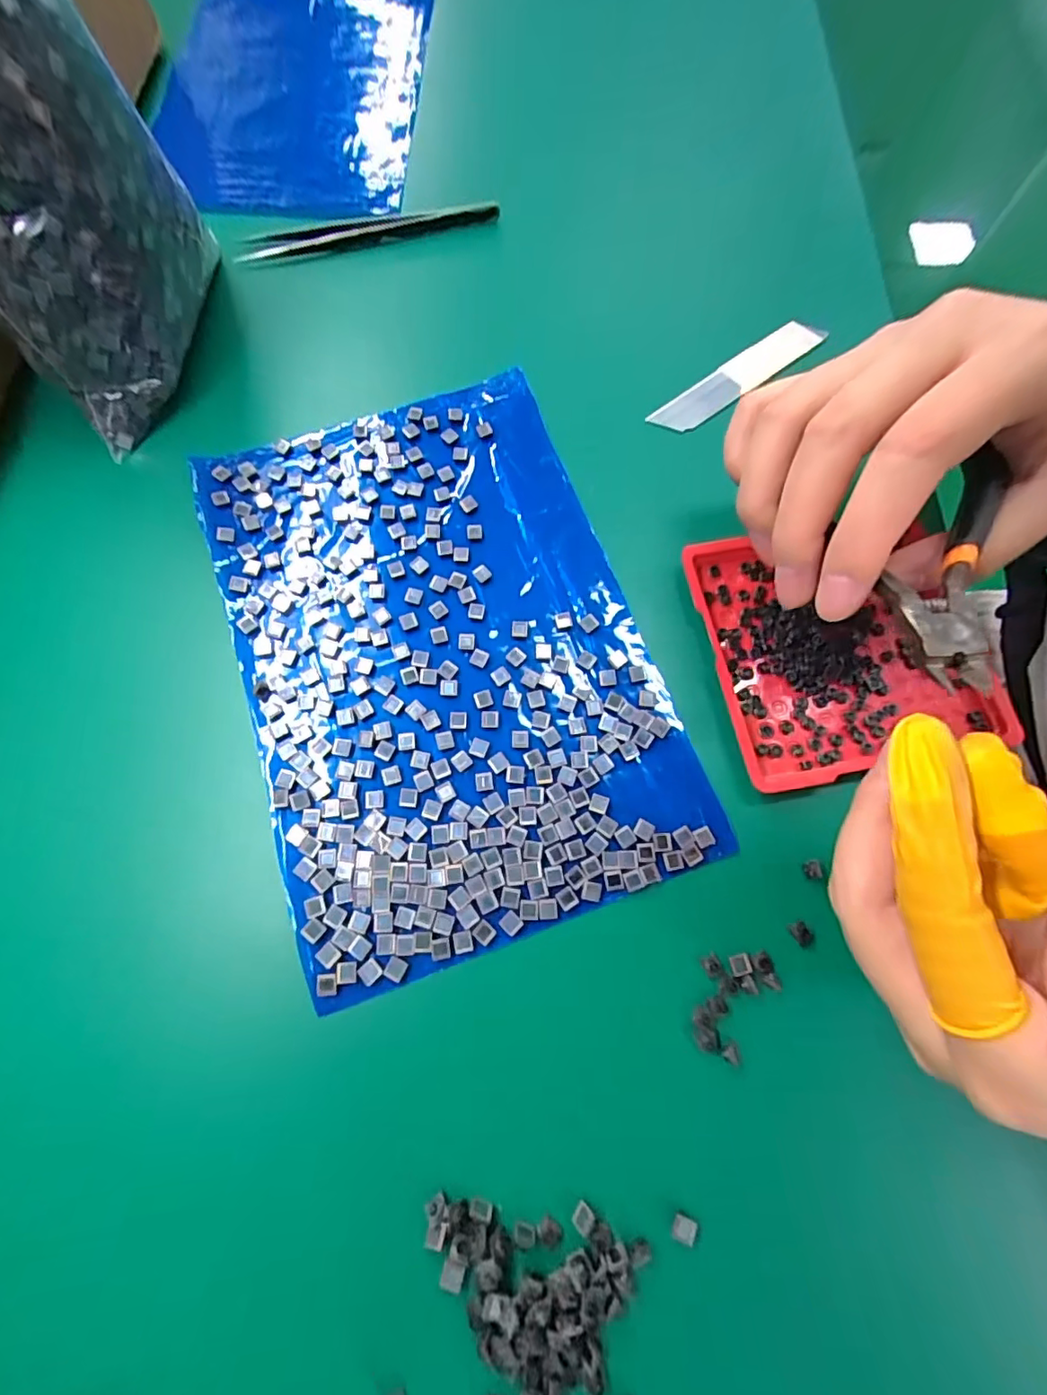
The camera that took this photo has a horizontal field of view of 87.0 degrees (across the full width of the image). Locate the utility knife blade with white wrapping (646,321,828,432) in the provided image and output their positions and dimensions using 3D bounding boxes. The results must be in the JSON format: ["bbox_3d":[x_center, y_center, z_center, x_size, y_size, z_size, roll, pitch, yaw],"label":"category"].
[{"bbox_3d":[0.101,-0.151,0.259,0.095,0.004,0.018,-36,78,-9],"label":"utility knife blade with white wrapping"}]

